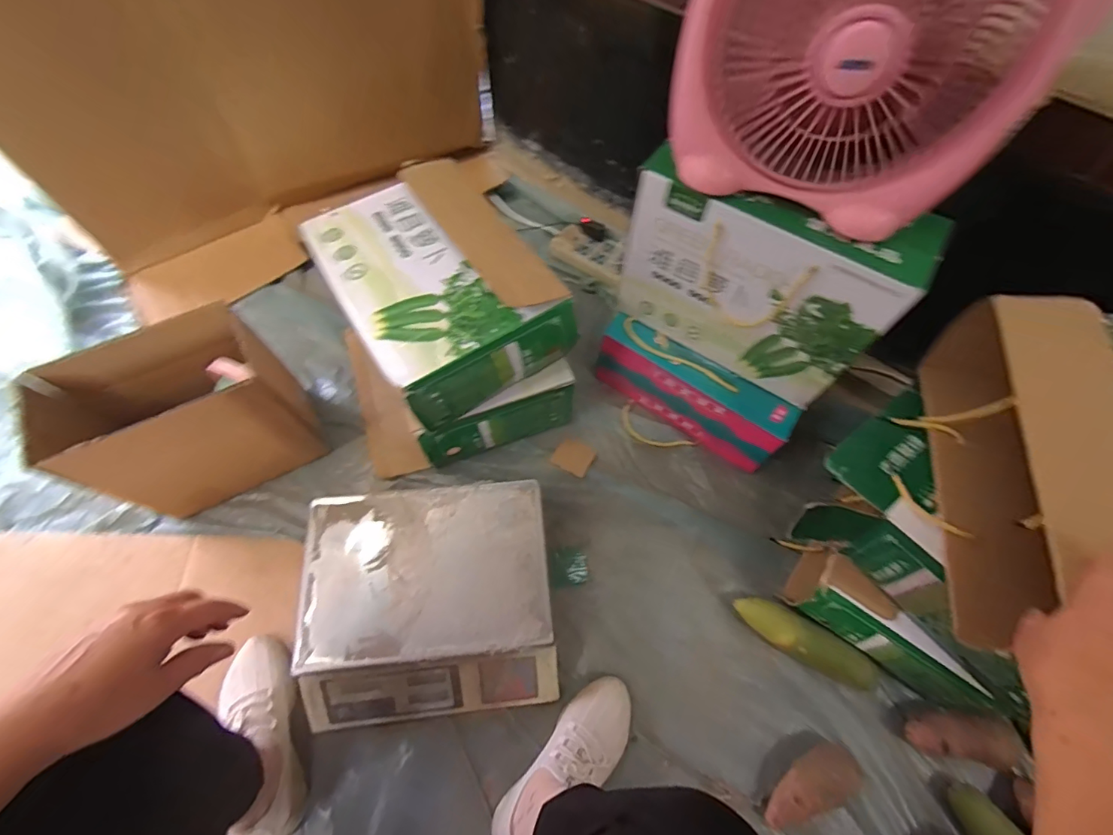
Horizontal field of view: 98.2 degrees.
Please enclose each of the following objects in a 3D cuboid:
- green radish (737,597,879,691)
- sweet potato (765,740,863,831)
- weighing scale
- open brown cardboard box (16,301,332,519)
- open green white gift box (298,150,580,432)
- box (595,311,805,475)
[{"bbox_3d":[0.355,0.329,0.717,0.185,0.058,0.053,31,67,13],"label":"green radish"},{"bbox_3d":[0.332,0.485,0.631,0.136,0.048,0.064,-45,70,7],"label":"sweet potato"},{"bbox_3d":[-0.176,0.263,0.695,0.323,0.112,0.295,-5,64,-4],"label":"weighing scale"},{"bbox_3d":[-0.549,0.016,0.750,0.286,0.283,0.128,-34,69,-17],"label":"open brown cardboard box"},{"bbox_3d":[-0.169,-0.201,0.732,0.297,0.138,0.369,-27,67,-14],"label":"open green white gift box"},{"bbox_3d":[0.224,-0.039,0.836,0.329,0.131,0.083,31,67,13],"label":"box"}]

